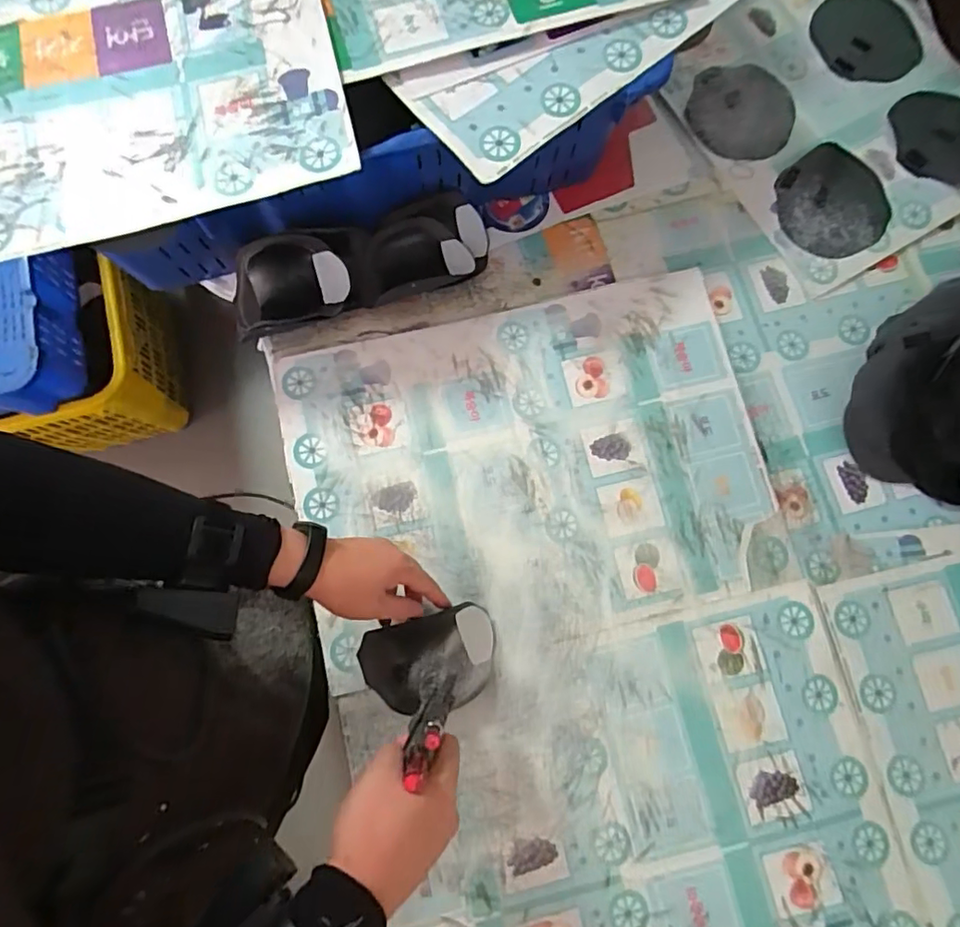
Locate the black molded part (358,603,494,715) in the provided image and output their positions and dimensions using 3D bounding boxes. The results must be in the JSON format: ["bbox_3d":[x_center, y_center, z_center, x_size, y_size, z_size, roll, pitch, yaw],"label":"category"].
[{"bbox_3d":[-0.051,0.208,0.589,0.139,0.043,0.094,-16,79,-5],"label":"black molded part"}]

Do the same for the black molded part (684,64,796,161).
[{"bbox_3d":[0.352,-0.479,0.756,0.140,0.018,0.150,0,78,-1],"label":"black molded part"}]

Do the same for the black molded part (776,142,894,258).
[{"bbox_3d":[0.460,-0.340,0.733,0.149,0.012,0.139,0,78,-1],"label":"black molded part"}]

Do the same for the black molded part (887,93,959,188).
[{"bbox_3d":[0.627,-0.437,0.758,0.152,0.015,0.130,5,78,0],"label":"black molded part"}]

